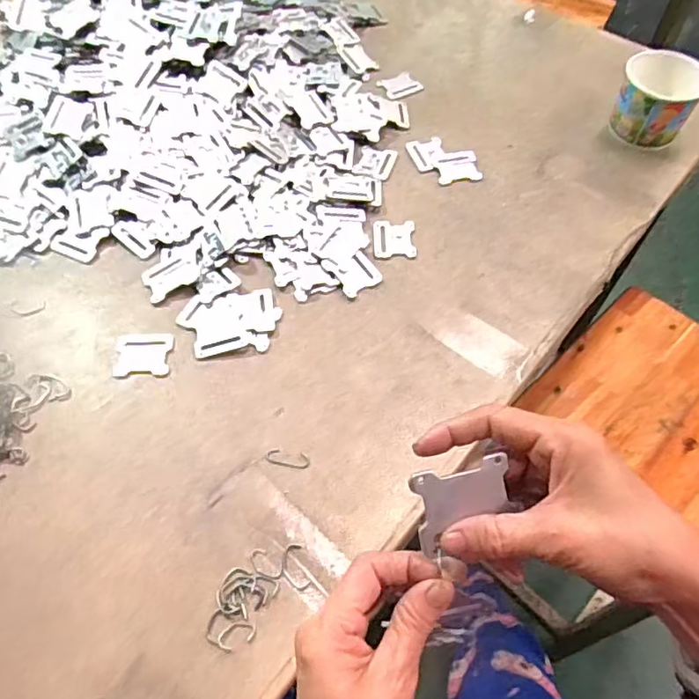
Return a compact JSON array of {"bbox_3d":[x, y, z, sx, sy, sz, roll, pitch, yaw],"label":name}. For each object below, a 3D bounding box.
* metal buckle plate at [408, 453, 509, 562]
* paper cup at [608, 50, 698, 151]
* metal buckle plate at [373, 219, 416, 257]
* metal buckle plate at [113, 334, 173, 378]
[{"bbox_3d":[0.055,0.076,0.275,0.047,0.004,0.040,-13,91,-2],"label":"metal buckle plate"},{"bbox_3d":[0.360,-0.291,0.665,0.086,0.086,0.083,0,59,0],"label":"paper cup"},{"bbox_3d":[0.048,-0.119,0.603,0.044,0.004,0.051,0,59,0],"label":"metal buckle plate"},{"bbox_3d":[-0.192,0.004,0.524,0.051,0.004,0.045,0,59,0],"label":"metal buckle plate"}]

